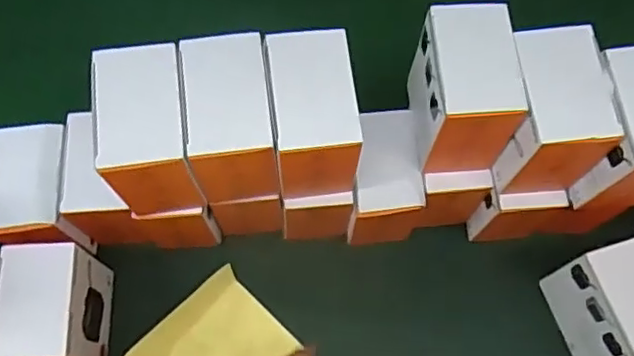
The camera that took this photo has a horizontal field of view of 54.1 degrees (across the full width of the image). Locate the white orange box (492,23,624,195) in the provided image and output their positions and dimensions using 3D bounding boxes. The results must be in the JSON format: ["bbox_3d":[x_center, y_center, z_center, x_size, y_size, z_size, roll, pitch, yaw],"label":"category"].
[{"bbox_3d":[0.188,-0.050,0.517,0.066,0.111,0.102,-8,69,-4],"label":"white orange box"}]

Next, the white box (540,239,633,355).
[{"bbox_3d":[0.274,0.124,0.575,0.072,0.128,0.104,-15,70,-6],"label":"white box"}]

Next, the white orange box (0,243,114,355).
[{"bbox_3d":[-0.235,0.121,0.565,0.071,0.110,0.102,-4,69,-2],"label":"white orange box"}]

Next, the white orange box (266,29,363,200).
[{"bbox_3d":[-0.003,-0.047,0.510,0.064,0.105,0.101,-7,69,-3],"label":"white orange box"}]

